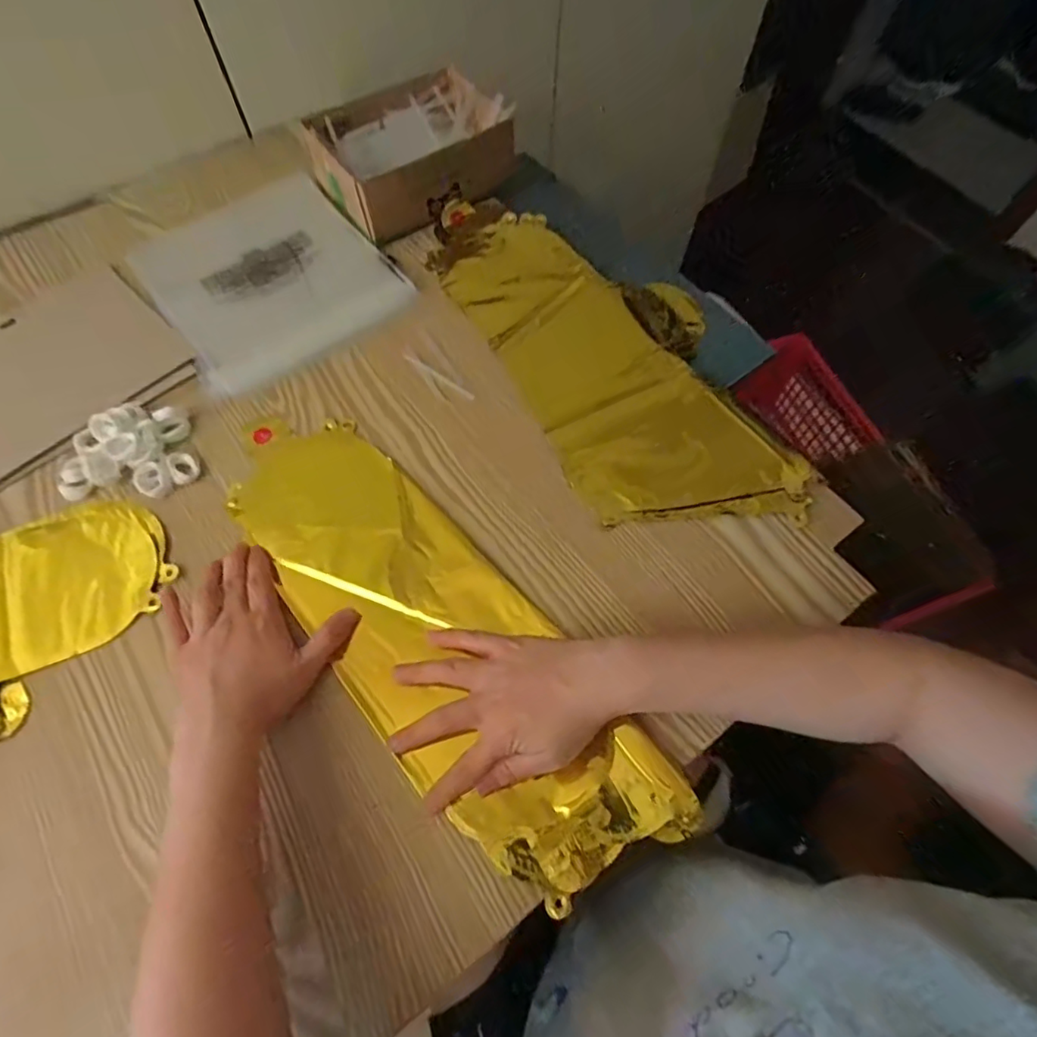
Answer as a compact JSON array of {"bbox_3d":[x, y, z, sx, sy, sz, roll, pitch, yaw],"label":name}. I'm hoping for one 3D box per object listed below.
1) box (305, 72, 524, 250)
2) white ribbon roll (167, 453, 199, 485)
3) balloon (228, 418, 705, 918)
[{"bbox_3d":[-0.114,-0.386,0.598,0.193,0.061,0.145,-30,68,-14],"label":"box"},{"bbox_3d":[-0.273,-0.042,0.461,0.019,0.010,0.029,-31,69,-15],"label":"white ribbon roll"},{"bbox_3d":[-0.071,0.074,0.419,0.133,0.012,0.423,-38,70,-17],"label":"balloon"}]

